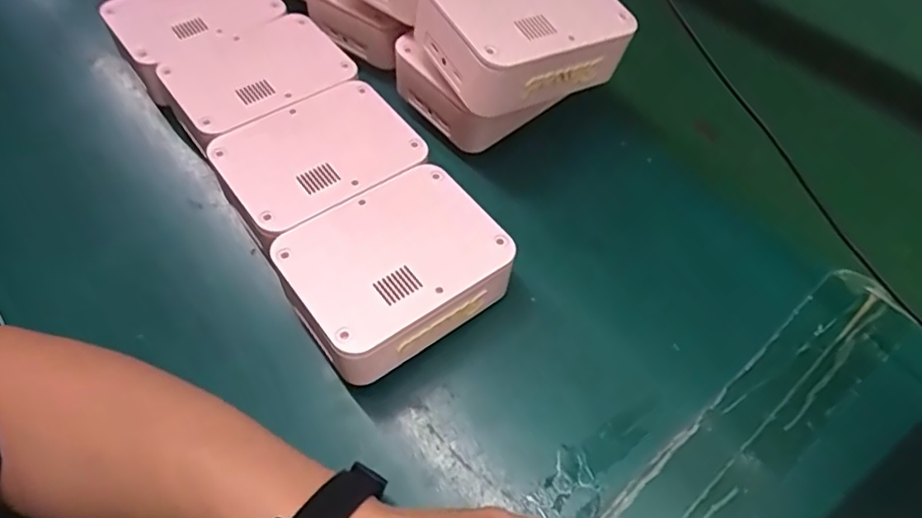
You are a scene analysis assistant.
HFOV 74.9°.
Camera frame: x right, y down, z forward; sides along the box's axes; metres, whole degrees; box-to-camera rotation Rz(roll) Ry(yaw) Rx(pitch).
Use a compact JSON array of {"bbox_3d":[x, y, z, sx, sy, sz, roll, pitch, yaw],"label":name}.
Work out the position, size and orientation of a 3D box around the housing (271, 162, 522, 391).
[{"bbox_3d":[-0.041,0.004,0.376,0.127,0.042,0.098,-34,63,-19],"label":"housing"}]

